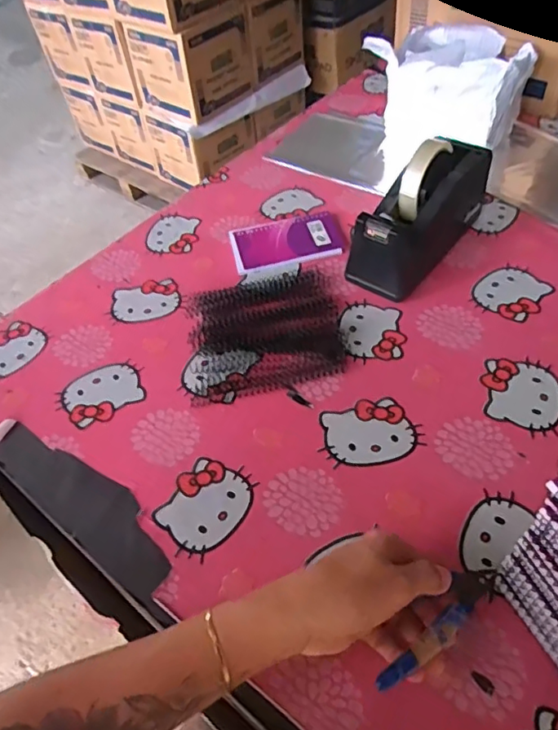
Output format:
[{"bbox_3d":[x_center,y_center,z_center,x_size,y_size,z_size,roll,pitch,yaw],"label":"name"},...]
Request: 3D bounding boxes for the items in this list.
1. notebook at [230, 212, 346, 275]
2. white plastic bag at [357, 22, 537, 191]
[{"bbox_3d":[0.011,-0.155,0.697,0.137,0.008,0.086,-13,49,-5],"label":"notebook"},{"bbox_3d":[0.253,-0.408,0.804,0.198,0.132,0.170,34,60,30],"label":"white plastic bag"}]

